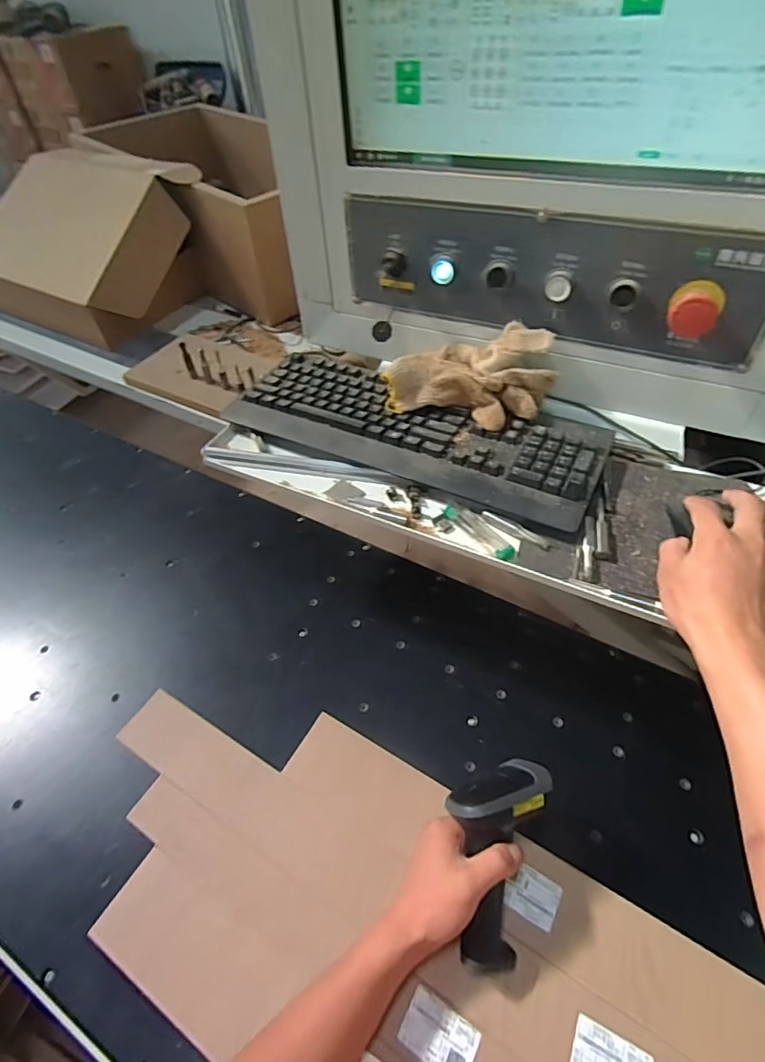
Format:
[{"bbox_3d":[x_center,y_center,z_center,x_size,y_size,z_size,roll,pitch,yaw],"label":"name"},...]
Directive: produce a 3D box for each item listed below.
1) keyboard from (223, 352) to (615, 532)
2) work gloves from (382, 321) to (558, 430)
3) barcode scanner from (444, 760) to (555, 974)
[{"bbox_3d":[0.032,-0.128,0.617,0.445,0.024,0.167,20,53,19],"label":"keyboard"},{"bbox_3d":[0.103,-0.184,0.599,0.180,0.080,0.096,15,52,15],"label":"work gloves"},{"bbox_3d":[0.097,0.294,0.467,0.082,0.057,0.163,10,78,12],"label":"barcode scanner"}]

